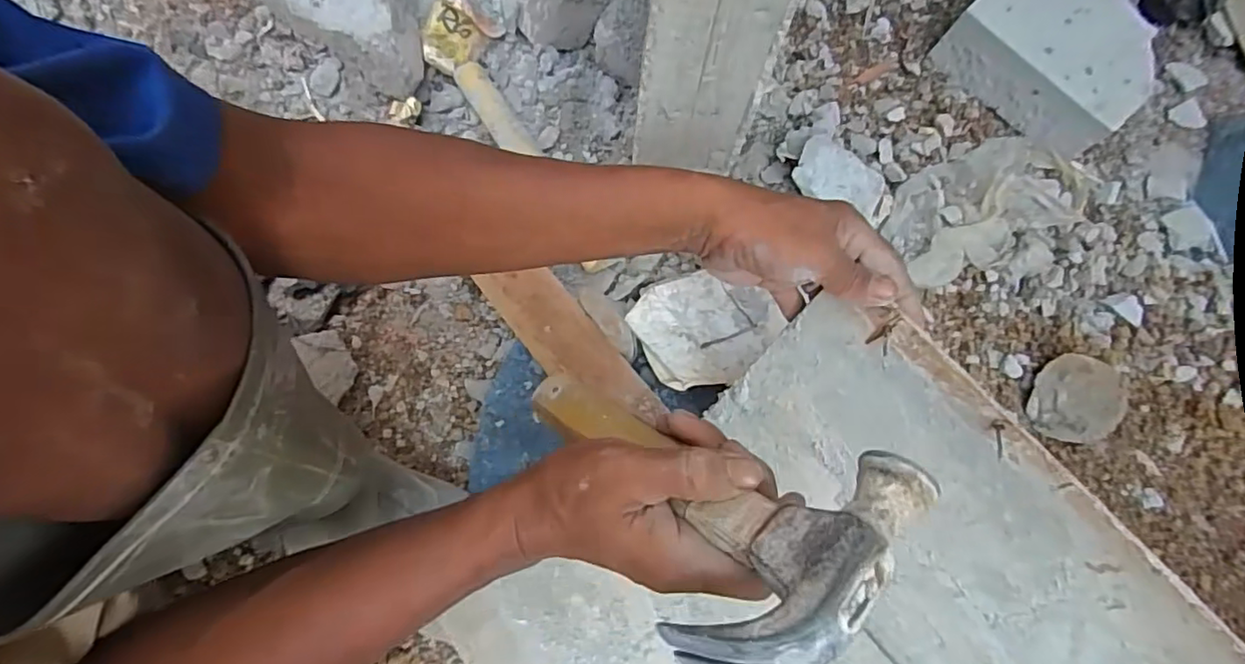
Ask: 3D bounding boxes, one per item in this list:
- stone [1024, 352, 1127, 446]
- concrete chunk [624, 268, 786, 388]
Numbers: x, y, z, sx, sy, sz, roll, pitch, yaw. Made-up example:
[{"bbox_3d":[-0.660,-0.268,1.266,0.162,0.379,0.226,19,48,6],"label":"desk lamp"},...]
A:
[{"bbox_3d":[0.462,0.071,0.610,0.087,0.031,0.089,1,75,-2],"label":"stone"},{"bbox_3d":[0.083,-0.009,0.591,0.137,0.027,0.118,-27,78,-9],"label":"concrete chunk"}]

